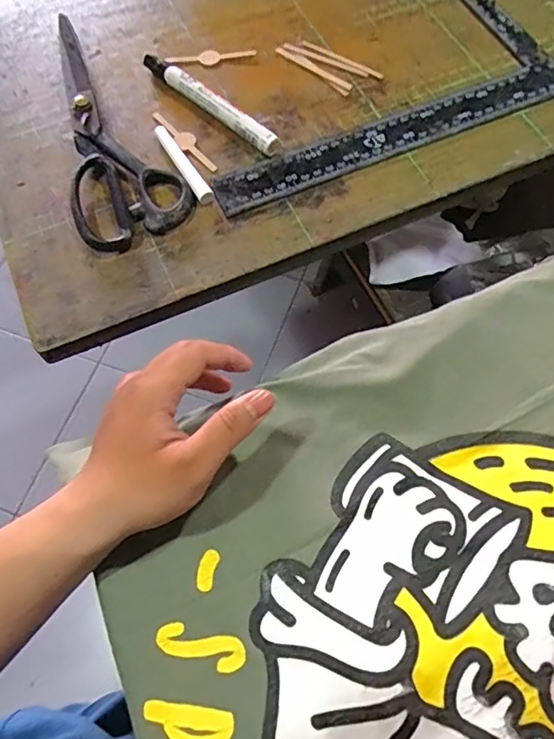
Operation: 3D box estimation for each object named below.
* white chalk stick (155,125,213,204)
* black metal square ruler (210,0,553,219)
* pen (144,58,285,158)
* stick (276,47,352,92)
[{"bbox_3d":[-0.072,-0.157,0.410,0.013,0.007,0.084,-27,67,-11],"label":"white chalk stick"},{"bbox_3d":[0.066,-0.255,0.460,0.310,0.004,0.200,-22,67,-9],"label":"black metal square ruler"},{"bbox_3d":[-0.058,-0.219,0.437,0.153,0.015,0.016,41,72,18],"label":"pen"},{"bbox_3d":[0.031,-0.257,0.461,0.079,0.004,0.010,39,72,17],"label":"stick"}]

